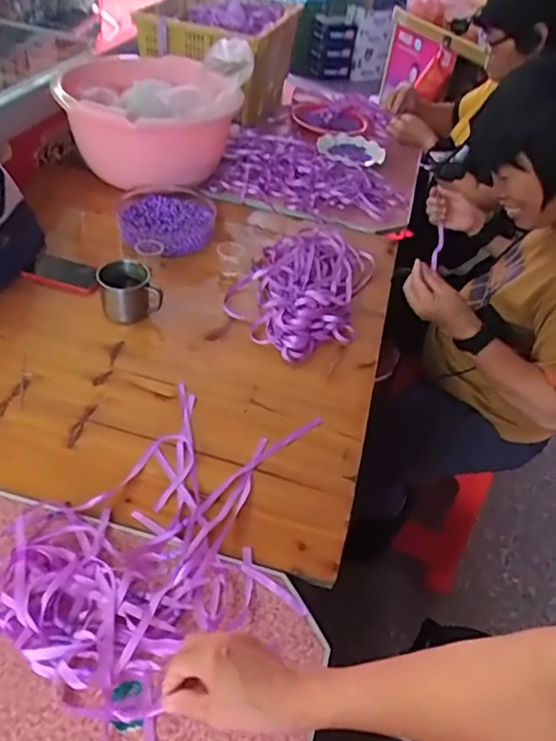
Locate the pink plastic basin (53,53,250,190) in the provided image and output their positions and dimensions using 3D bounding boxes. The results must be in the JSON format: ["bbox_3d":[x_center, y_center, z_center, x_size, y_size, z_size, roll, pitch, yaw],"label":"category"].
[{"bbox_3d":[-0.294,-0.587,1.378,0.381,0.216,0.459,0,43,-11],"label":"pink plastic basin"}]

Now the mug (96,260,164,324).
[{"bbox_3d":[-0.254,-0.140,0.995,0.099,0.093,0.079,-7,45,-17],"label":"mug"}]

